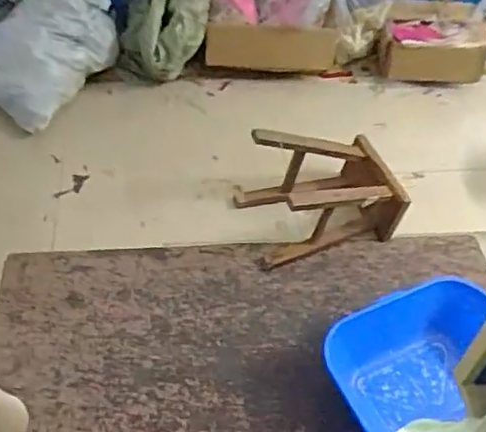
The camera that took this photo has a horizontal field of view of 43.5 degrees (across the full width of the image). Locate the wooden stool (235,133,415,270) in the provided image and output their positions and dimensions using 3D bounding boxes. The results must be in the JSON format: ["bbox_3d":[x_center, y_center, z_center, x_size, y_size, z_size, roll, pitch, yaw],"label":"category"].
[{"bbox_3d":[0.245,-0.087,1.948,0.465,0.280,0.362,-17,53,-18],"label":"wooden stool"}]

